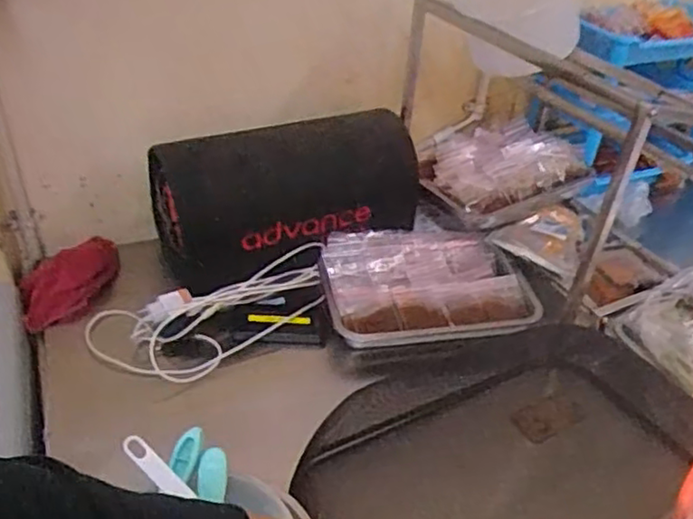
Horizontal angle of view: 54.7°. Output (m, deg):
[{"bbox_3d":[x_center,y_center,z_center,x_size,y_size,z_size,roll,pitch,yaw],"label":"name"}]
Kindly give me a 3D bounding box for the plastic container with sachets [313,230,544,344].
[{"bbox_3d":[0.124,0.035,1.075,0.317,0.060,0.236,-1,36,-6],"label":"plastic container with sachets"}]

